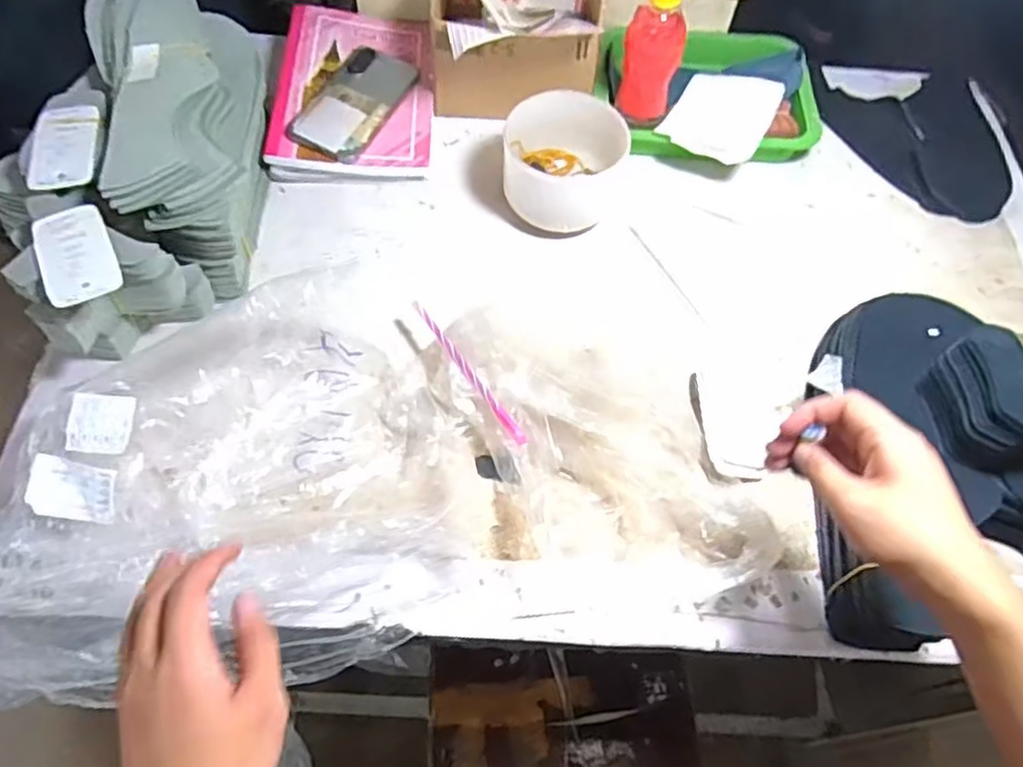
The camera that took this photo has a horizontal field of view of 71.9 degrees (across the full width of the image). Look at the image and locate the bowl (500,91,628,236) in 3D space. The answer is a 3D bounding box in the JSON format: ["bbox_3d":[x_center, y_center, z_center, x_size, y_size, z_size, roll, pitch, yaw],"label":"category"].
[{"bbox_3d":[0.054,-0.230,0.741,0.122,0.086,0.119,1,60,-1],"label":"bowl"}]

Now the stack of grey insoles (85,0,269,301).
[{"bbox_3d":[-0.307,-0.239,0.689,0.140,0.150,0.283,-15,62,-10],"label":"stack of grey insoles"}]

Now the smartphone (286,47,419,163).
[{"bbox_3d":[-0.175,-0.317,0.787,0.088,0.016,0.179,20,56,5],"label":"smartphone"}]

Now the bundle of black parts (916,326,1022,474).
[{"bbox_3d":[0.411,0.006,0.563,0.140,0.064,0.100,-11,61,-8],"label":"bundle of black parts"}]

